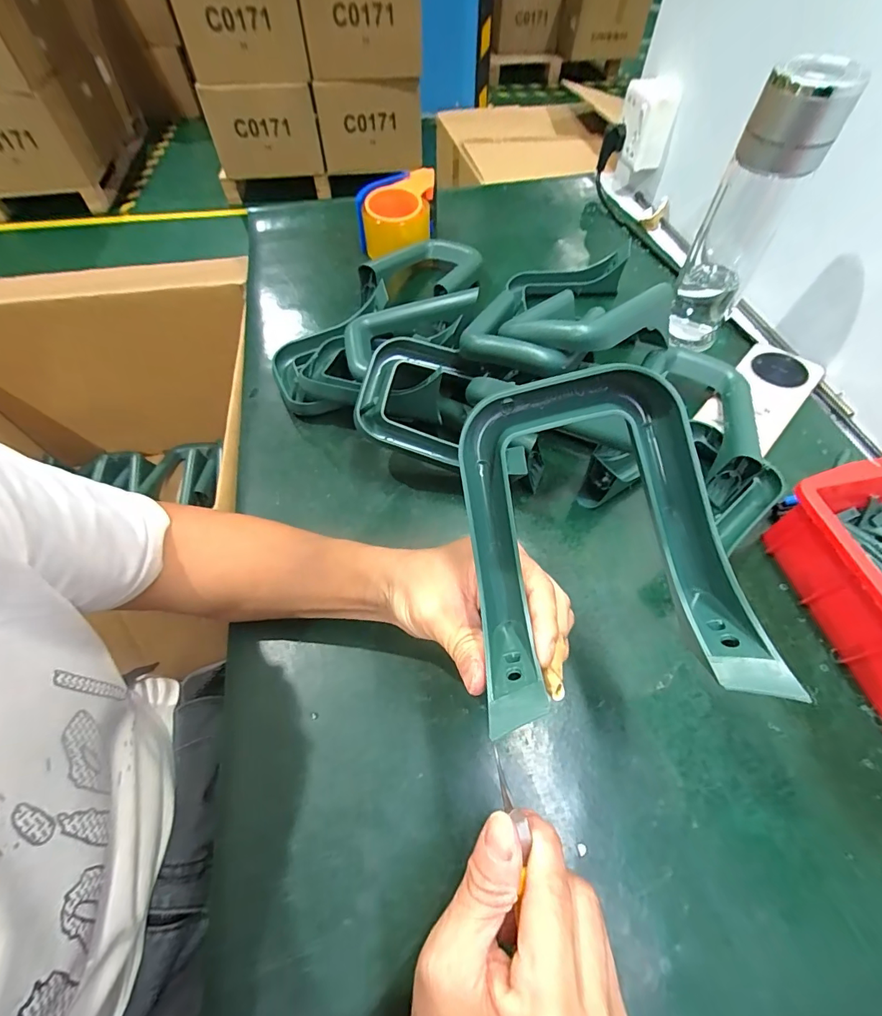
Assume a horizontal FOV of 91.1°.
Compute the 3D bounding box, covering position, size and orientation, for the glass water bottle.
[{"bbox_3d":[0.299,-0.284,0.429,0.068,0.221,0.066,24,62,16],"label":"glass water bottle"}]

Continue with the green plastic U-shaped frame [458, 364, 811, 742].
[{"bbox_3d":[0.077,0.010,0.208,0.130,0.066,0.160,-9,94,7],"label":"green plastic U-shaped frame"}]

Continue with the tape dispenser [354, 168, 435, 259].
[{"bbox_3d":[-0.064,-0.424,0.633,0.116,0.075,0.106,-6,58,-2],"label":"tape dispenser"}]

